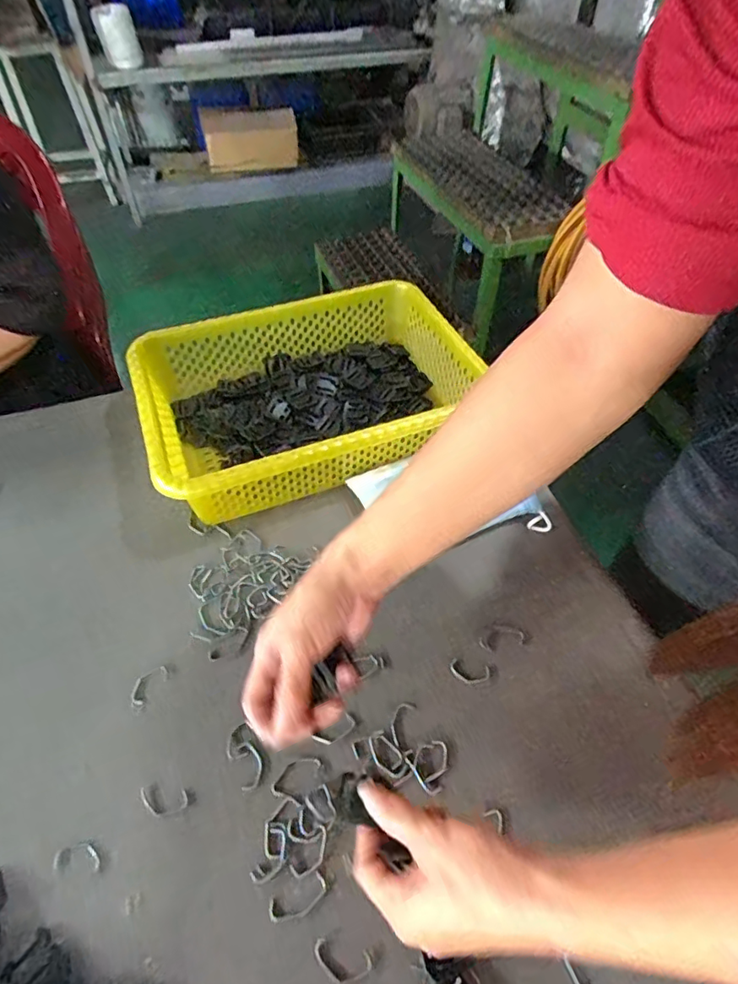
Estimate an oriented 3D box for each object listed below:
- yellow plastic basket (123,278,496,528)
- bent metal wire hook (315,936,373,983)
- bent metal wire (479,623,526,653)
[{"bbox_3d":[-0.065,-0.108,0.601,0.346,0.088,0.246,-18,53,-15],"label":"yellow plastic basket"},{"bbox_3d":[-0.017,0.289,0.328,0.036,0.004,0.020,10,51,6],"label":"bent metal wire hook"},{"bbox_3d":[0.115,0.124,0.464,0.040,0.004,0.023,-10,52,-10],"label":"bent metal wire"}]

